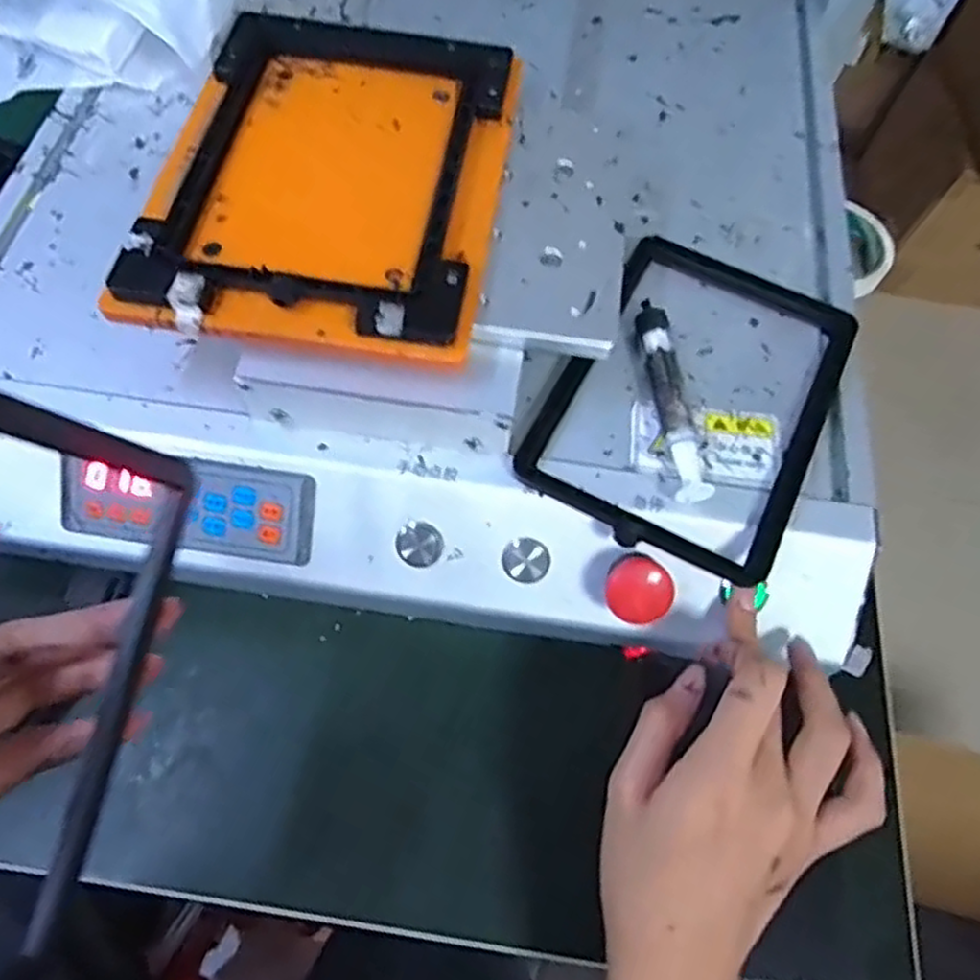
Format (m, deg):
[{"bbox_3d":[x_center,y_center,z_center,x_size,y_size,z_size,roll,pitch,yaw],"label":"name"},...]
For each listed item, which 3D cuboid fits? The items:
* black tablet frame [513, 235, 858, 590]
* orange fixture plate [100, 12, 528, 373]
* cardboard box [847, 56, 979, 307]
[{"bbox_3d":[0.098,-0.047,0.351,0.118,0.011,0.172,26,65,9],"label":"black tablet frame"},{"bbox_3d":[-0.069,-0.147,0.341,0.150,0.016,0.192,10,64,2],"label":"orange fixture plate"},{"bbox_3d":[1.043,-0.608,1.491,0.461,0.300,0.381,8,64,1],"label":"cardboard box"}]

